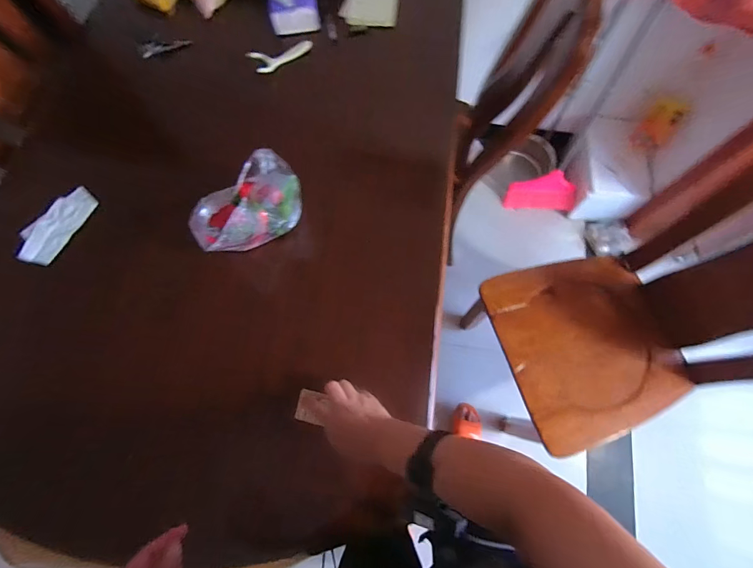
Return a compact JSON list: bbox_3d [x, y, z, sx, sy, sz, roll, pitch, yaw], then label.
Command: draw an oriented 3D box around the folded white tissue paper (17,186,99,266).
[{"bbox_3d":[-0.605,-0.113,0.678,0.083,0.015,0.159,26,75,9],"label":"folded white tissue paper"}]

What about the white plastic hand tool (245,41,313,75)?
[{"bbox_3d":[-0.202,-0.496,0.761,0.139,0.043,0.024,-32,75,-9],"label":"white plastic hand tool"}]

